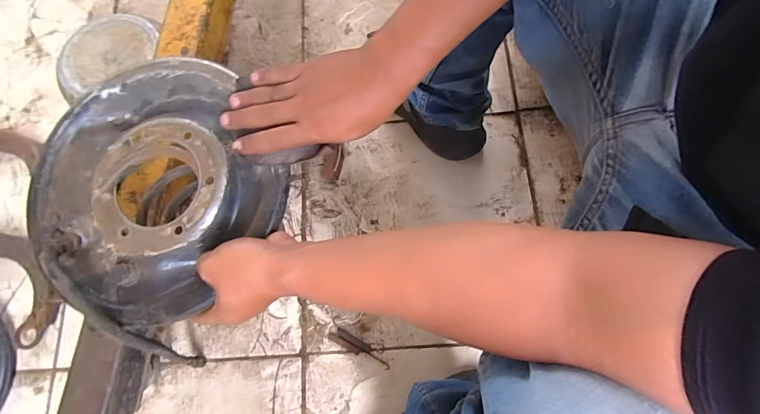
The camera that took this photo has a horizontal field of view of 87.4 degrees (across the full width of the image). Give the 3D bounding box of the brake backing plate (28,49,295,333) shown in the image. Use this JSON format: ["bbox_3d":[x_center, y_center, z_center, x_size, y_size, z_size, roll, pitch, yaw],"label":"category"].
[{"bbox_3d":[-0.223,-0.029,0.393,0.247,0.045,0.236,0,74,0],"label":"brake backing plate"}]

